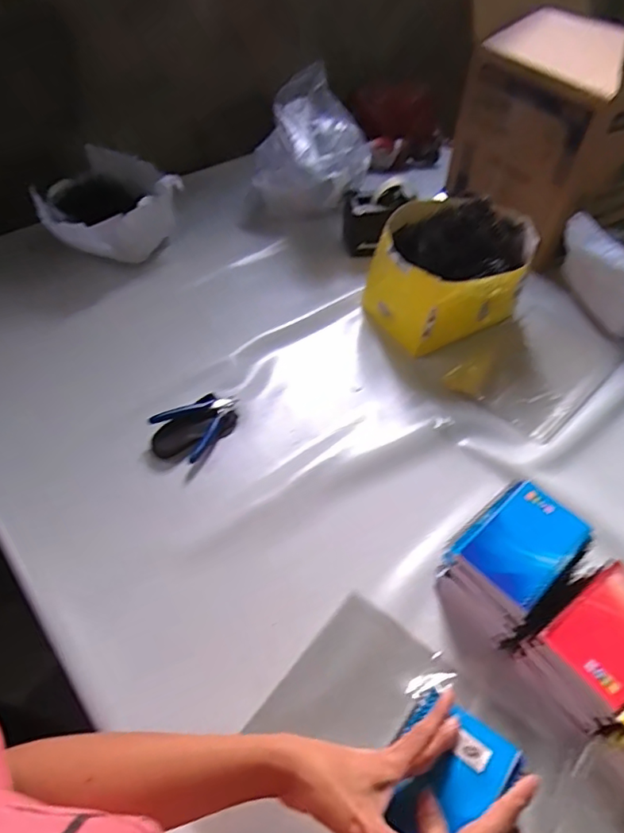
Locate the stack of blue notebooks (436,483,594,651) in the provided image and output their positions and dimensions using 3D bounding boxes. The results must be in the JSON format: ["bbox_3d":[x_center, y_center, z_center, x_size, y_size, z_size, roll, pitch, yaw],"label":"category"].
[{"bbox_3d":[0.216,0.154,0.576,0.144,0.080,0.104,-36,60,-26],"label":"stack of blue notebooks"}]

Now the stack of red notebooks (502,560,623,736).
[{"bbox_3d":[0.287,0.225,0.533,0.139,0.072,0.094,-30,58,-22],"label":"stack of red notebooks"}]

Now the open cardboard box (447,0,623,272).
[{"bbox_3d":[0.464,-0.573,0.936,0.317,0.369,0.334,-21,54,-19],"label":"open cardboard box"}]

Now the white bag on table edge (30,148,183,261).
[{"bbox_3d":[-0.373,-0.367,0.971,0.183,0.133,0.237,34,58,23],"label":"white bag on table edge"}]

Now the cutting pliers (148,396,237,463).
[{"bbox_3d":[-0.153,0.002,0.723,0.082,0.009,0.113,40,55,8],"label":"cutting pliers"}]

